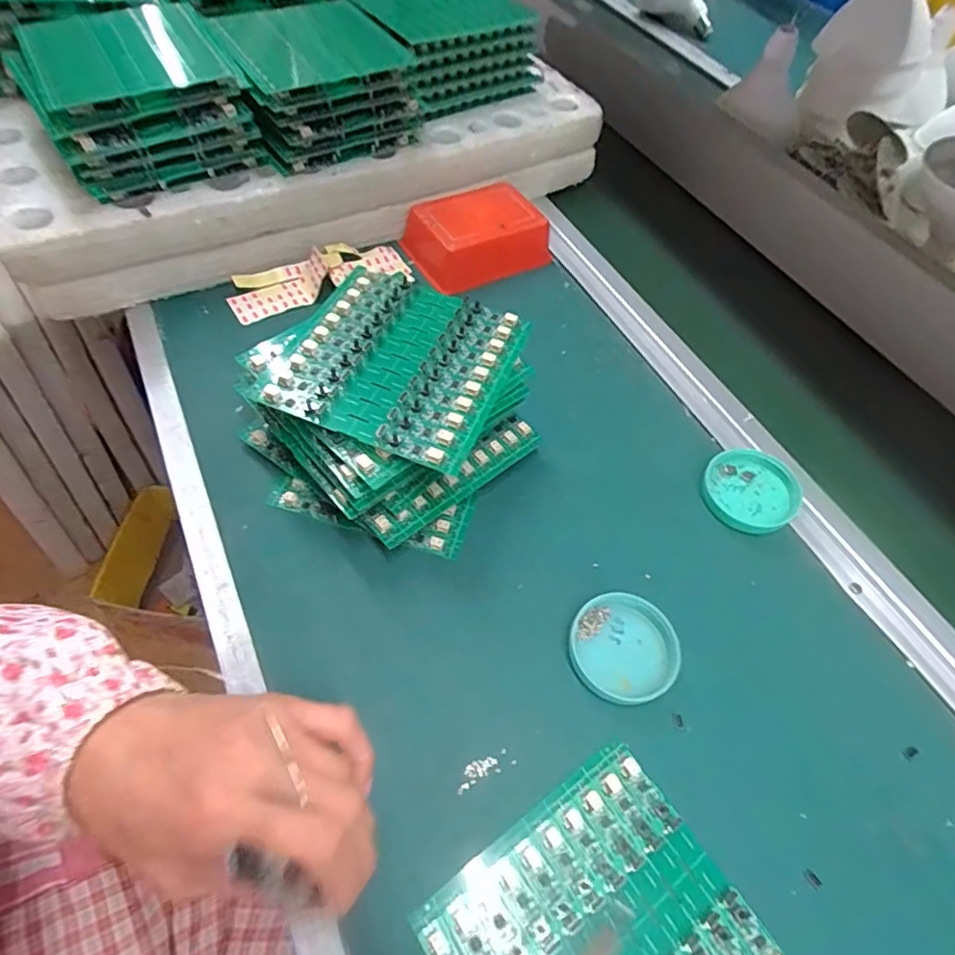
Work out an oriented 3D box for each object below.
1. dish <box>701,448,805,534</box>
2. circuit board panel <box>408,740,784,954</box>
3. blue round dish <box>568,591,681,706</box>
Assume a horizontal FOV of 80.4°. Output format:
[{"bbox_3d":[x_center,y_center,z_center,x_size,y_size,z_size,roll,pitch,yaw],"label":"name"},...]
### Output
[{"bbox_3d":[0.201,0.009,0.417,0.065,0.014,0.064,2,56,-3],"label":"dish"},{"bbox_3d":[0.063,0.228,0.267,0.137,0.006,0.136,-28,62,-21],"label":"circuit board panel"},{"bbox_3d":[0.092,0.104,0.350,0.066,0.010,0.063,2,56,-3],"label":"blue round dish"}]

